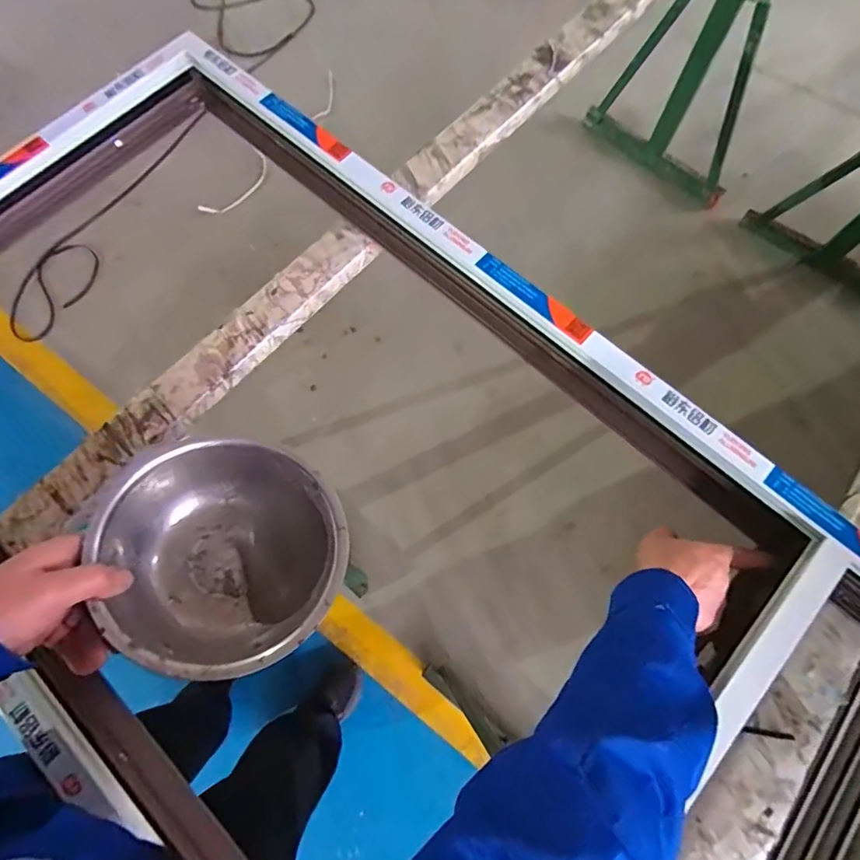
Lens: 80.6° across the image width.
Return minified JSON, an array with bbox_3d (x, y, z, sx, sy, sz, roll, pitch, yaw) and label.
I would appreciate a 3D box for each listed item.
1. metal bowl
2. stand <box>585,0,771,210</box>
[{"bbox_3d":[-0.184,0.112,0.454,0.199,0.085,0.199,9,62,-16],"label":"metal bowl"},{"bbox_3d":[0.743,-0.997,1.383,0.488,0.690,0.091,42,76,12],"label":"stand"}]

